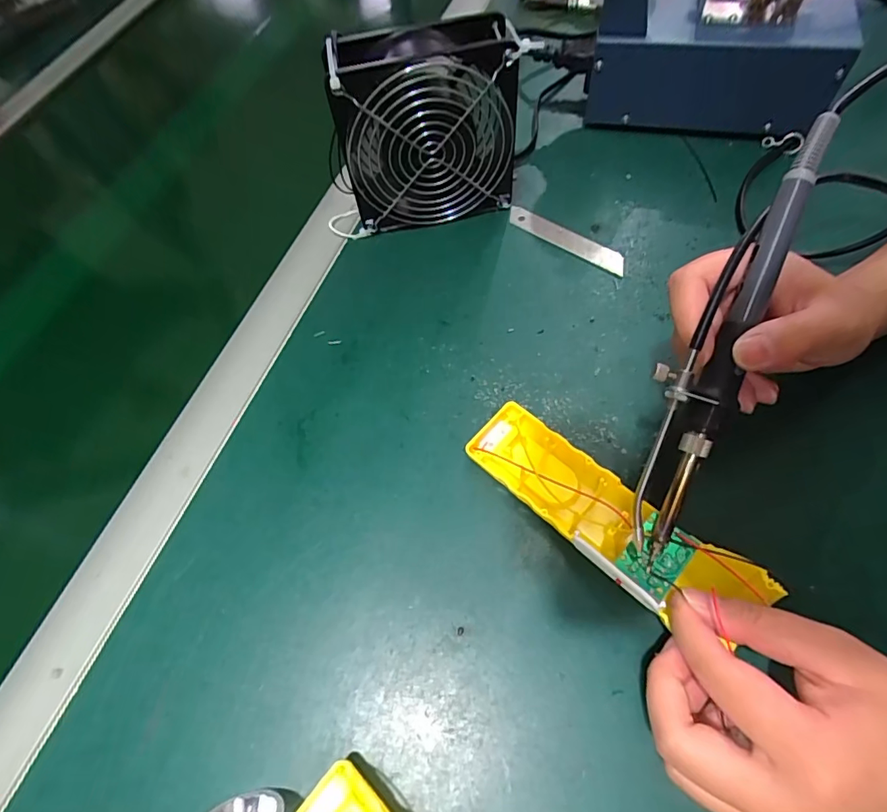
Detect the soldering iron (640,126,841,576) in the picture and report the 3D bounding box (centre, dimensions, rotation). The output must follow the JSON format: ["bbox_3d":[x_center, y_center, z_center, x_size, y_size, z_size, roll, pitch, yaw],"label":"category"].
[{"bbox_3d":[0.124,-0.029,0.226,0.032,0.017,0.206,21,95,14],"label":"soldering iron"}]

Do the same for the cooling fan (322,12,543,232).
[{"bbox_3d":[-0.015,-0.190,0.348,0.135,0.123,0.048,-9,62,-1],"label":"cooling fan"}]

